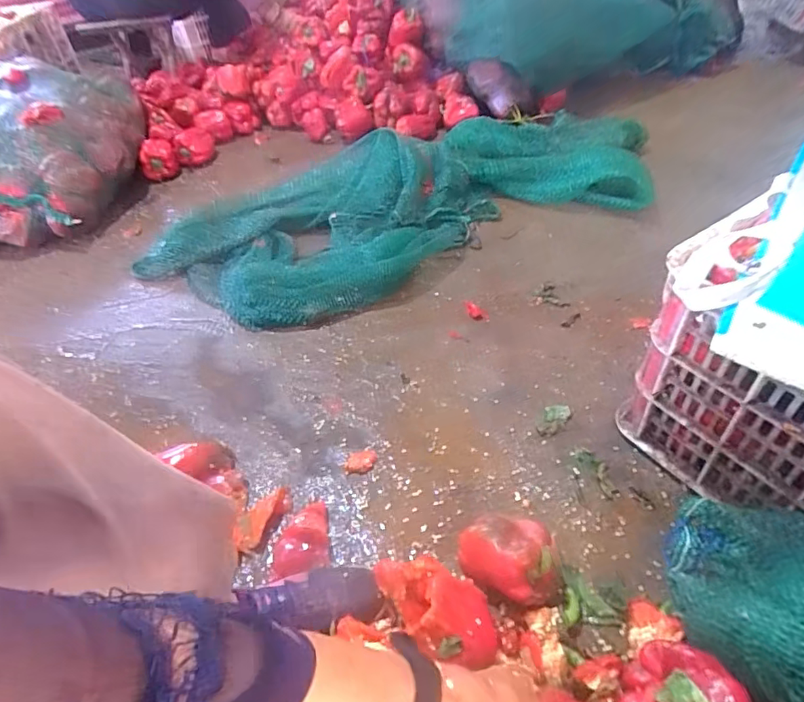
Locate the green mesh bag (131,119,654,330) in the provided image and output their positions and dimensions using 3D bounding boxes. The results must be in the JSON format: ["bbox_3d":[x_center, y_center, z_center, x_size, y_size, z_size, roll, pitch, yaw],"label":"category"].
[{"bbox_3d":[0.017,-0.340,1.088,1.127,0.101,0.496,-19,47,-12],"label":"green mesh bag"}]

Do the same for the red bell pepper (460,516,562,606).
[{"bbox_3d":[0.119,0.240,0.574,0.111,0.091,0.080,3,47,9],"label":"red bell pepper"}]

